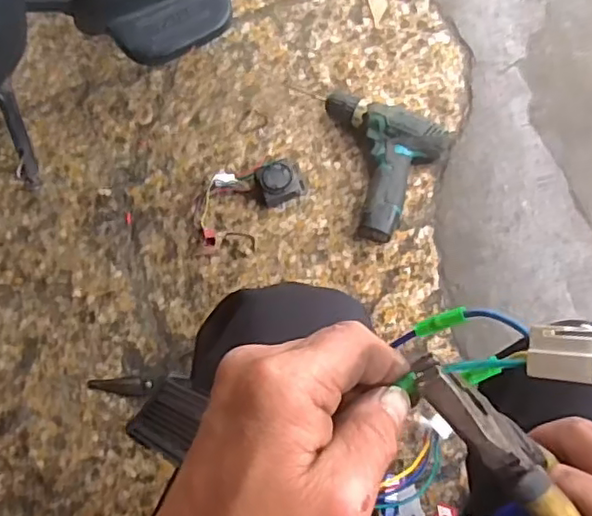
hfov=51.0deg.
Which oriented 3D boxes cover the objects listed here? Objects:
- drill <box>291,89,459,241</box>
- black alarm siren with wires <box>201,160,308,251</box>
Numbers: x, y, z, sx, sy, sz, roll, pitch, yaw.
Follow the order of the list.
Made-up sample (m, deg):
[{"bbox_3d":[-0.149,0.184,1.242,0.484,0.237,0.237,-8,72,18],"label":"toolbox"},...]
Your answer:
[{"bbox_3d":[0.095,-0.147,0.900,0.209,0.047,0.196,27,75,12],"label":"drill"},{"bbox_3d":[-0.063,-0.085,0.901,0.167,0.037,0.120,-14,71,-1],"label":"black alarm siren with wires"}]

